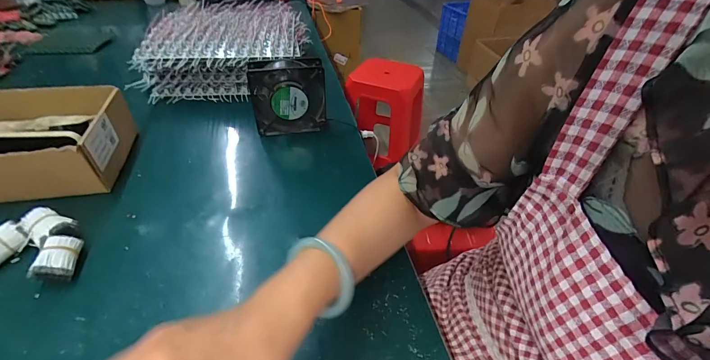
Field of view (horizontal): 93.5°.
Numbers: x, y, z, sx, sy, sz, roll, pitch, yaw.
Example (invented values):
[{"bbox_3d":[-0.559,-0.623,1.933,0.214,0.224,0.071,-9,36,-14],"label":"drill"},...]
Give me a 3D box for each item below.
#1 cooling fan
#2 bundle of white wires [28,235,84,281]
[{"bbox_3d":[-0.114,-0.138,0.571,0.122,0.121,0.046,-11,41,-14],"label":"cooling fan"},{"bbox_3d":[-0.329,0.089,0.373,0.032,0.032,0.053,-9,41,-11],"label":"bundle of white wires"}]

